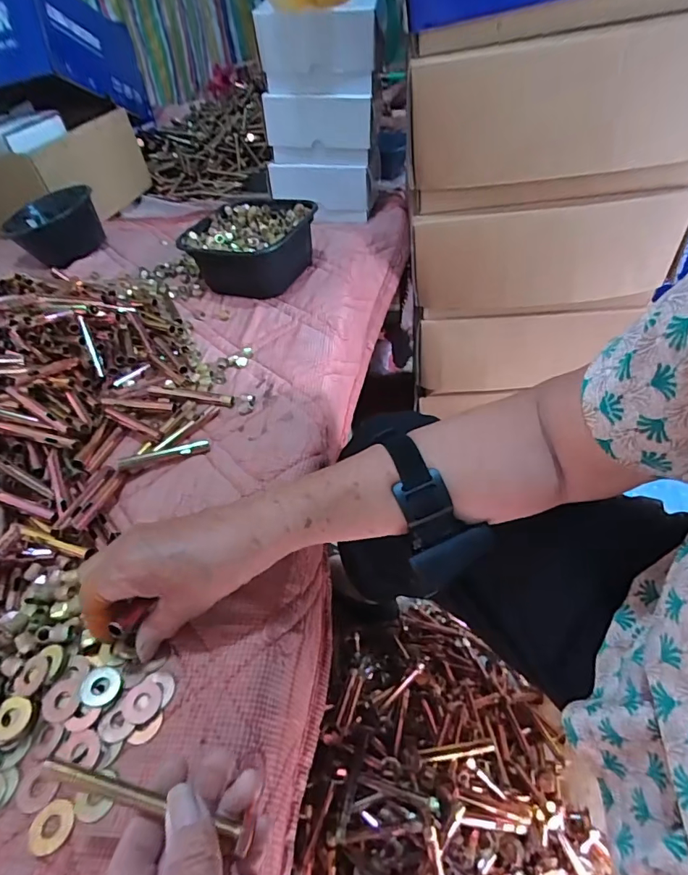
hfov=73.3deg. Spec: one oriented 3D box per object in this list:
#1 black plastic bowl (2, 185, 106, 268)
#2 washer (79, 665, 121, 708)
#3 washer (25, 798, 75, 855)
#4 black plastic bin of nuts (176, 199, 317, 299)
[{"bbox_3d":[-0.508,-0.369,0.816,0.149,0.088,0.113,-27,50,-20],"label":"black plastic bowl"},{"bbox_3d":[-0.161,0.163,0.304,0.025,0.005,0.023,-2,46,2],"label":"washer"},{"bbox_3d":[-0.165,0.219,0.261,0.025,0.004,0.023,-2,46,2],"label":"washer"},{"bbox_3d":[-0.135,-0.280,0.684,0.157,0.086,0.159,-2,46,2],"label":"black plastic bin of nuts"}]

